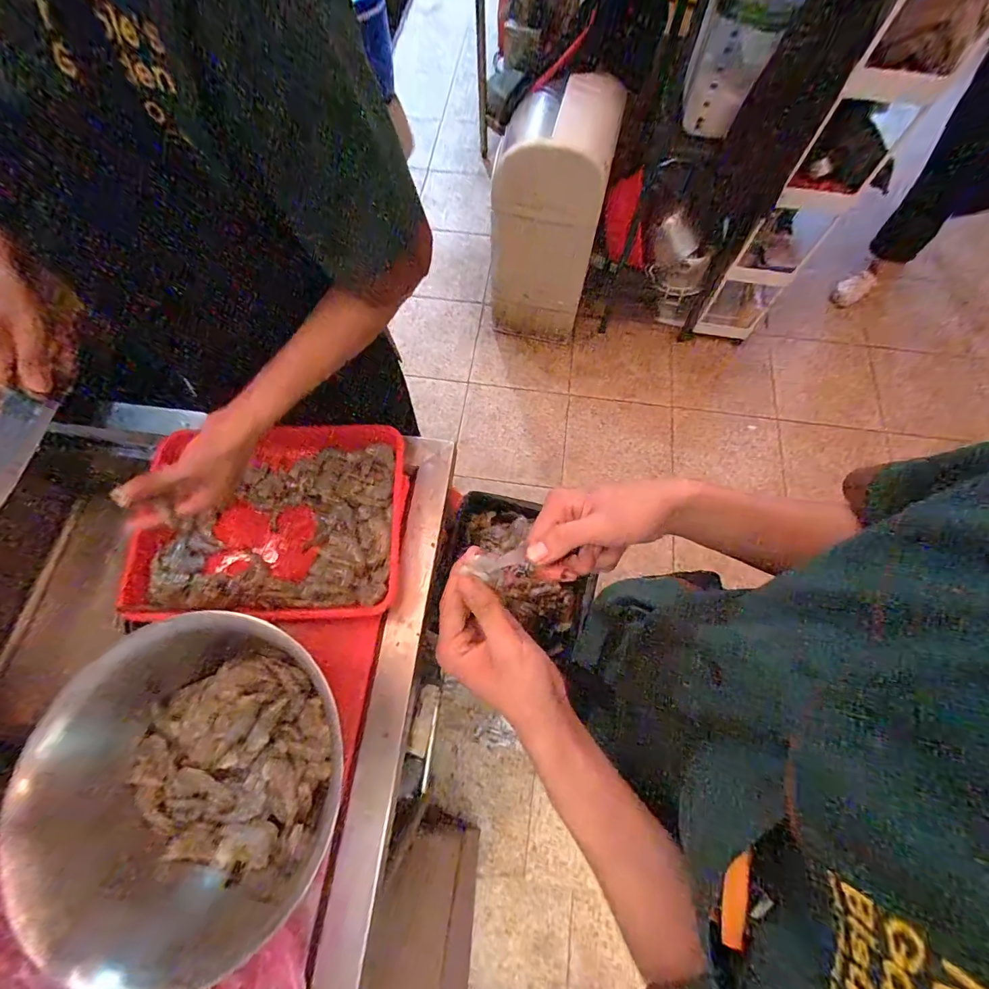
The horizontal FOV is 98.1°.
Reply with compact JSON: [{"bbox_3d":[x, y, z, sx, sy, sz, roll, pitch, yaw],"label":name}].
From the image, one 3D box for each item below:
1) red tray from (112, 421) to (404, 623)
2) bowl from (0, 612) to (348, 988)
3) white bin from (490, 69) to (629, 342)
[{"bbox_3d":[-0.312,0.031,0.602,0.366,0.047,0.275,-2,74,-1],"label":"red tray"},{"bbox_3d":[-0.314,0.290,0.454,0.294,0.123,0.320,-13,70,-5],"label":"bowl"},{"bbox_3d":[0.174,-0.909,1.471,0.349,0.781,0.316,7,70,3],"label":"white bin"}]

